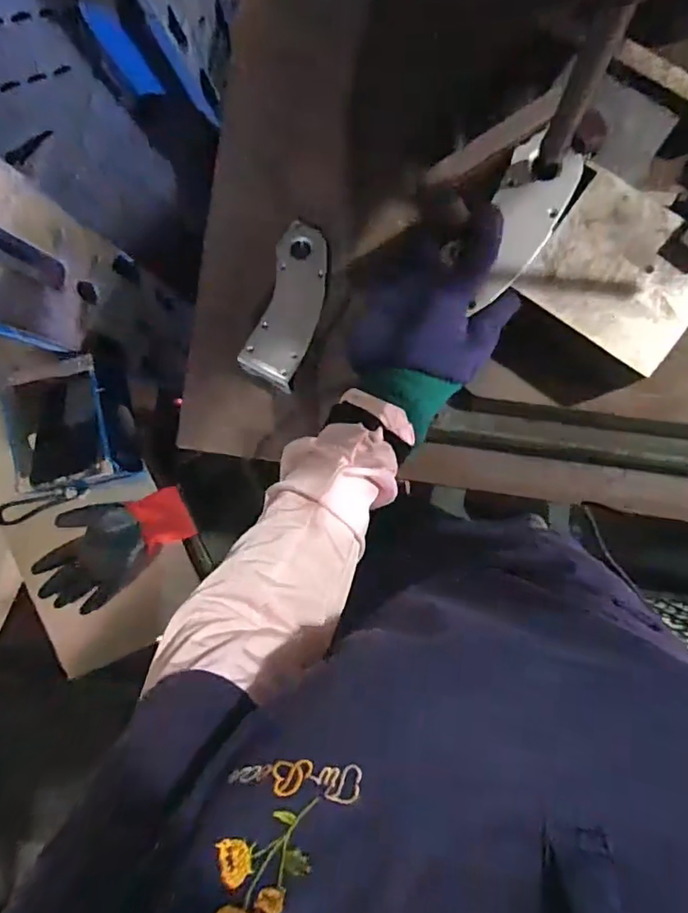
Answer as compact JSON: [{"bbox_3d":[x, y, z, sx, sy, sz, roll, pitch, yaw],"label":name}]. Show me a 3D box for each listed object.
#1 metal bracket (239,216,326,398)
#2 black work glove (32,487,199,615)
[{"bbox_3d":[-0.058,-0.164,0.611,0.064,0.031,0.176,17,92,8],"label":"metal bracket"},{"bbox_3d":[-0.304,0.120,0.737,0.209,0.034,0.124,-22,87,7],"label":"black work glove"}]

